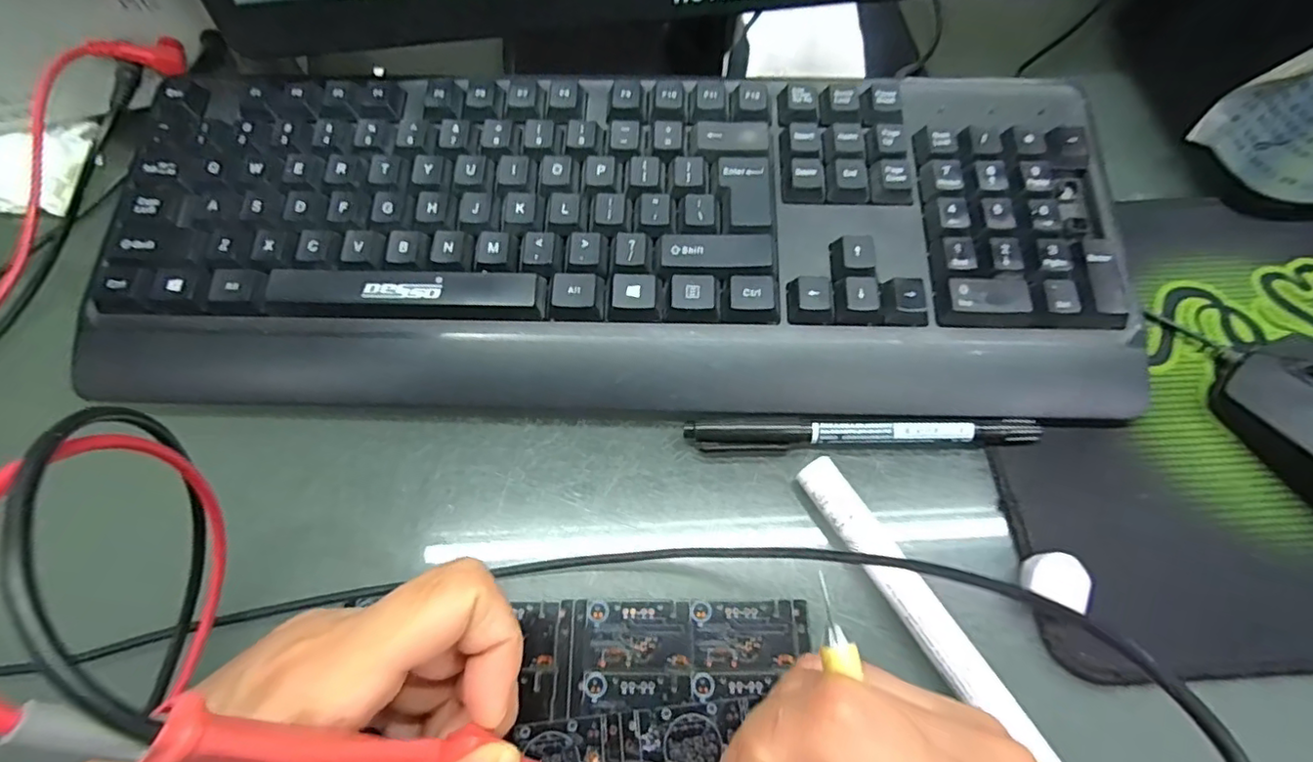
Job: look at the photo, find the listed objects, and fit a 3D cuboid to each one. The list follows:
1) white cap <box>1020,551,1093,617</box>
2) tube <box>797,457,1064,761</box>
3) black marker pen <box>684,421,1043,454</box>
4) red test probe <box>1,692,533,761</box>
[{"bbox_3d":[0.144,0.072,0.226,0.022,0.010,0.019,22,66,10],"label":"white cap"},{"bbox_3d":[0.098,0.089,0.218,0.016,0.014,0.141,-29,68,-13],"label":"tube"},{"bbox_3d":[0.083,0.023,0.251,0.139,0.012,0.010,0,64,0],"label":"black marker pen"},{"bbox_3d":[-0.065,0.089,0.146,0.008,0.139,0.013,-1,59,37],"label":"red test probe"}]

